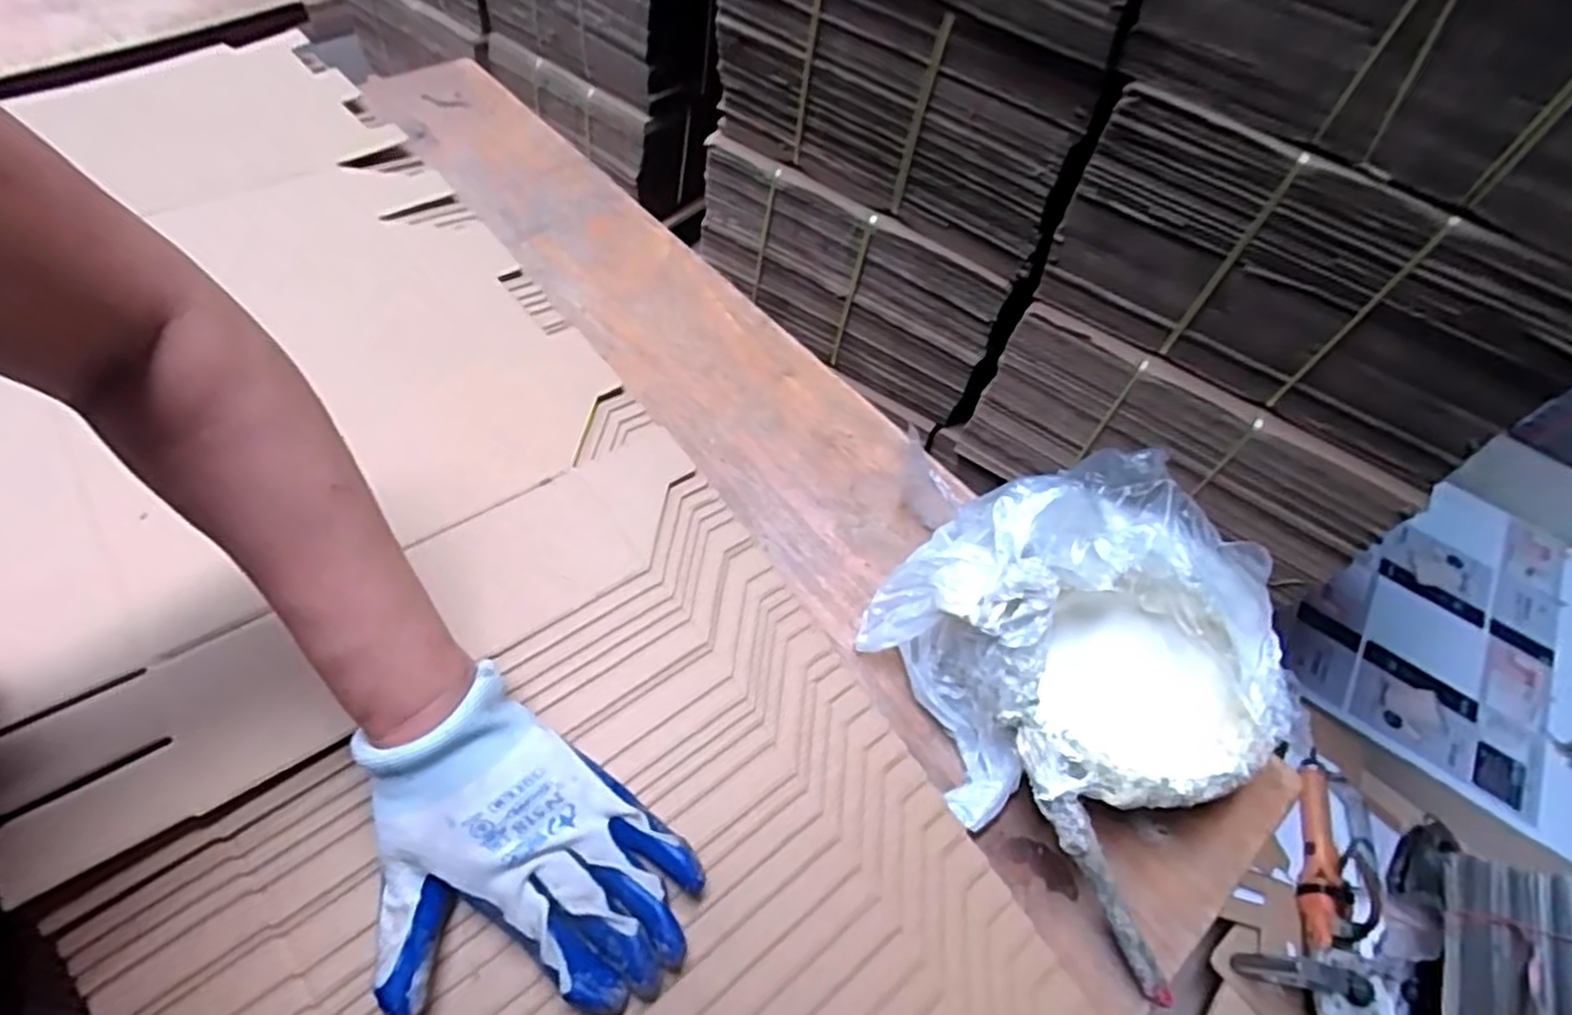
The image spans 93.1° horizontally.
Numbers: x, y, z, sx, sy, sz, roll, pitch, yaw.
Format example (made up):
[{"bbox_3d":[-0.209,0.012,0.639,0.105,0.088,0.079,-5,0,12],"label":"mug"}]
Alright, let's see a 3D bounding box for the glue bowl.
[{"bbox_3d":[0.198,0.083,0.510,0.231,0.124,0.235,3,56,-5],"label":"glue bowl"}]

